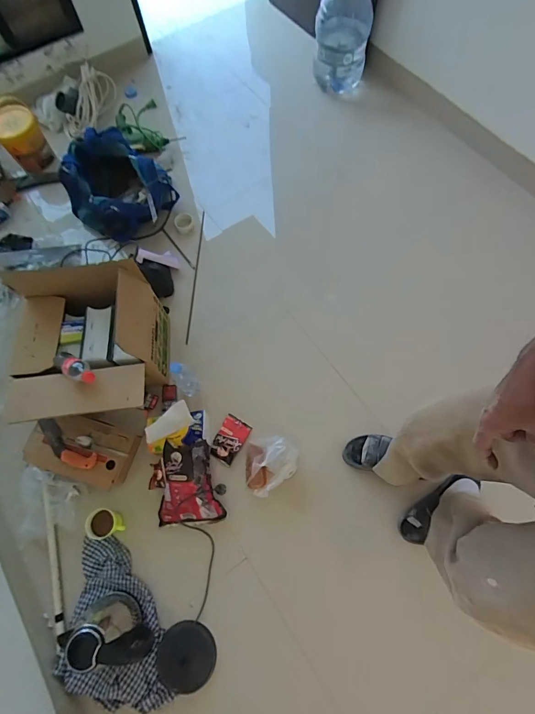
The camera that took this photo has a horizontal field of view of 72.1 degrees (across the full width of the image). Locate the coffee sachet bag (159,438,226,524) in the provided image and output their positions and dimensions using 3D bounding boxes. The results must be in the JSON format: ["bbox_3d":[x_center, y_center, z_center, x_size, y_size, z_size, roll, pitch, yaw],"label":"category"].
[{"bbox_3d":[-0.242,0.378,1.115,0.199,0.118,0.246,-10,69,-2],"label":"coffee sachet bag"}]

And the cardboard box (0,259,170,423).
[{"bbox_3d":[-0.556,-0.022,1.149,0.415,0.276,0.425,-7,69,-1],"label":"cardboard box"}]

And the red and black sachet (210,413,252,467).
[{"bbox_3d":[-0.126,0.272,1.216,0.093,0.013,0.144,30,73,12],"label":"red and black sachet"}]

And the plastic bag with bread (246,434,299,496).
[{"bbox_3d":[0.010,0.334,1.128,0.155,0.121,0.170,5,69,4],"label":"plastic bag with bread"}]

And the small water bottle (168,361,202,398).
[{"bbox_3d":[-0.259,0.074,1.168,0.056,0.232,0.053,-1,69,1],"label":"small water bottle"}]

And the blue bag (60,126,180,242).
[{"bbox_3d":[-0.594,-0.675,1.520,0.413,0.278,0.439,-10,69,-2],"label":"blue bag"}]

